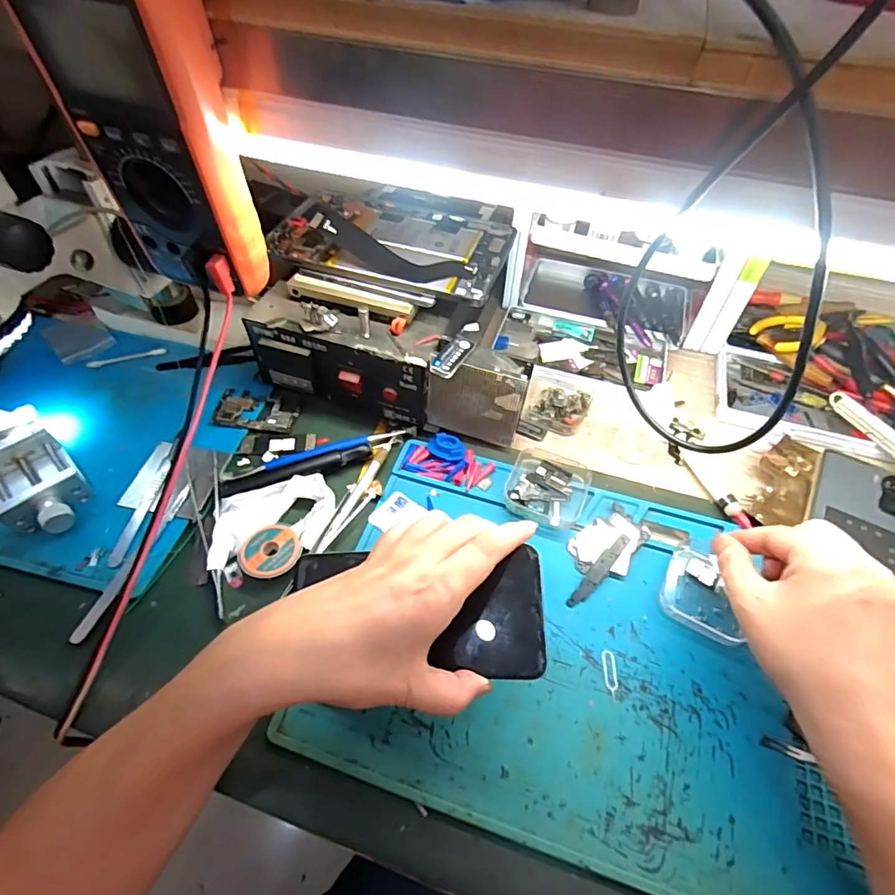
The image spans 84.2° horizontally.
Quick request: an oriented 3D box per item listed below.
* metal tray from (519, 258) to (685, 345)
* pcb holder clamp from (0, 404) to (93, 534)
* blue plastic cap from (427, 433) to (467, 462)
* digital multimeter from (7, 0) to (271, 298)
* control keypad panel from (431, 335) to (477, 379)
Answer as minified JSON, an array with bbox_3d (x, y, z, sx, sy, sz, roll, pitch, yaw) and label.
[{"bbox_3d":[0.186,-0.178,0.579,0.183,0.013,0.110,16,54,11],"label":"metal tray"},{"bbox_3d":[-0.336,0.019,0.397,0.056,0.033,0.132,-37,61,-26],"label":"pcb holder clamp"},{"bbox_3d":[0.000,0.000,0.438,0.028,0.008,0.038,-26,57,-20],"label":"blue plastic cap"},{"bbox_3d":[-0.166,-0.175,0.287,0.088,0.170,0.049,18,54,13],"label":"digital multimeter"},{"bbox_3d":[0.005,-0.071,0.390,0.018,0.008,0.047,26,56,18],"label":"control keypad panel"}]

